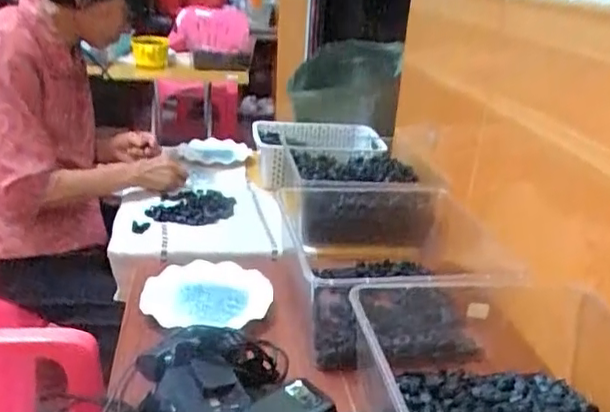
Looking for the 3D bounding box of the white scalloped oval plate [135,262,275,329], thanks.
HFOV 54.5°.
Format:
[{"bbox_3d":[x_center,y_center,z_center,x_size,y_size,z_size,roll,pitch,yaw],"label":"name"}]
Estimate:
[{"bbox_3d":[-0.145,0.133,0.901,0.189,0.040,0.138,1,22,-1],"label":"white scalloped oval plate"}]

